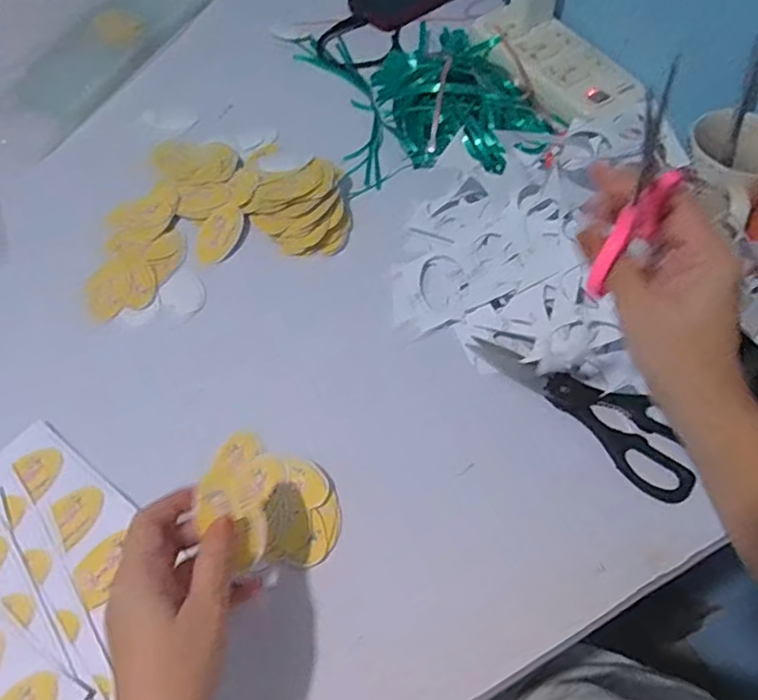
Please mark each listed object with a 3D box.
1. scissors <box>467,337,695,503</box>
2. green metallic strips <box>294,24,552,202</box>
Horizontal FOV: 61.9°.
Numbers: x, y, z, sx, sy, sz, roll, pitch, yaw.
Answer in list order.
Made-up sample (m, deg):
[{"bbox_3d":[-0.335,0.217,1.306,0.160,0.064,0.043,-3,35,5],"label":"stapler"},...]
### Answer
[{"bbox_3d":[0.161,0.036,0.489,0.066,0.010,0.188,-40,65,-21],"label":"scissors"},{"bbox_3d":[0.045,-0.290,0.686,0.215,0.037,0.288,-13,58,-7],"label":"green metallic strips"}]

